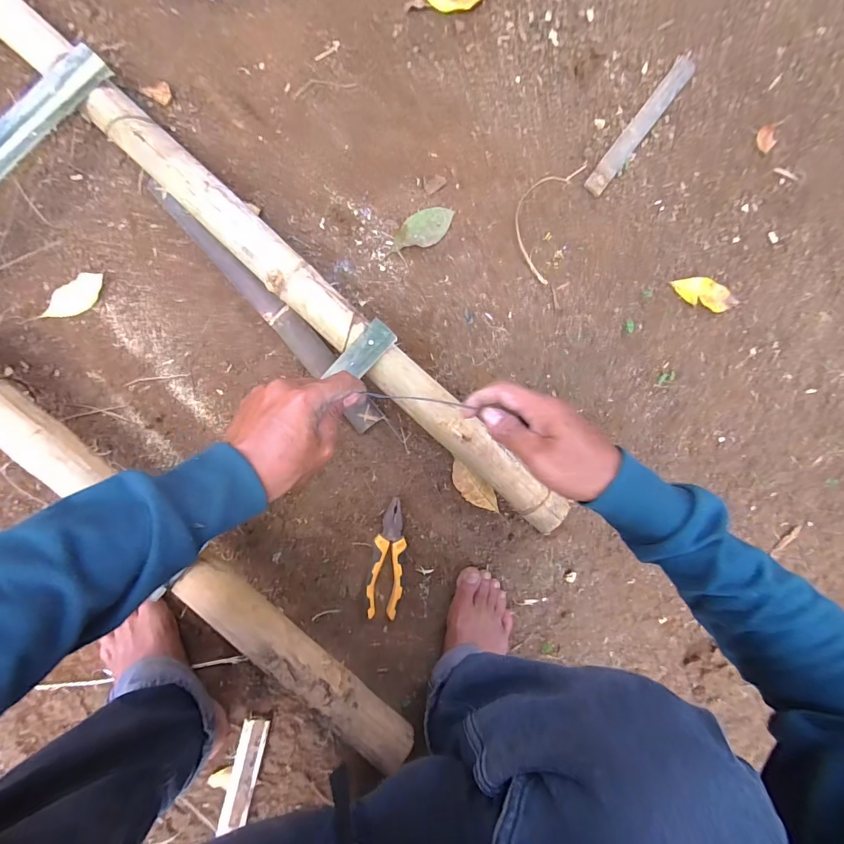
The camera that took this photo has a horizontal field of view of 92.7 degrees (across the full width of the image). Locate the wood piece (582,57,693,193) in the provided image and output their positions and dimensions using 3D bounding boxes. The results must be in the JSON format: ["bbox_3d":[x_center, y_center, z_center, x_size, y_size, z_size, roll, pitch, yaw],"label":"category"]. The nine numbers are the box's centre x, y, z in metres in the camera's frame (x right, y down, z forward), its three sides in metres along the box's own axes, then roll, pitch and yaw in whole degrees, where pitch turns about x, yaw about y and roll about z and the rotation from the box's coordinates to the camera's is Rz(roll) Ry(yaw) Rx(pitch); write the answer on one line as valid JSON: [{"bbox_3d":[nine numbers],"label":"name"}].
[{"bbox_3d":[0.303,-0.411,0.551,0.028,0.009,0.241,37,87,-4],"label":"wood piece"}]

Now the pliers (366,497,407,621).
[{"bbox_3d":[-0.042,0.176,0.525,0.042,0.025,0.148,10,89,-5],"label":"pliers"}]

